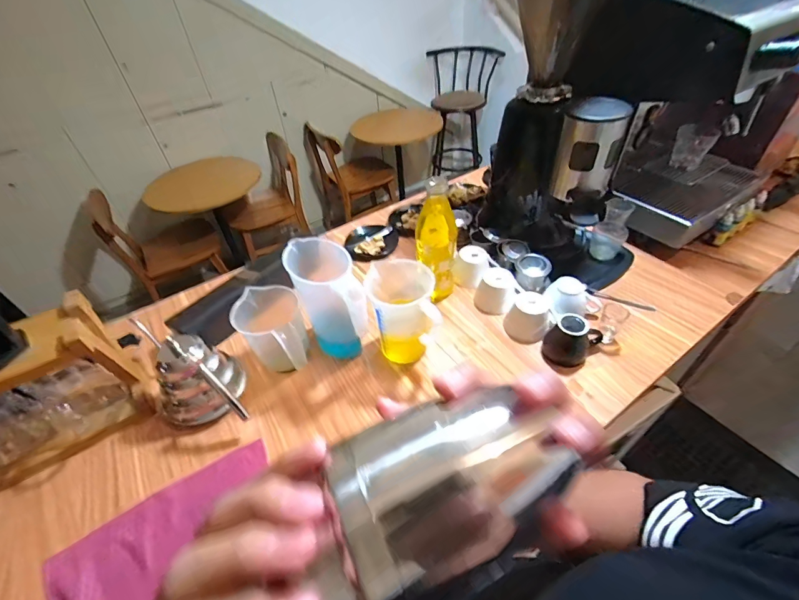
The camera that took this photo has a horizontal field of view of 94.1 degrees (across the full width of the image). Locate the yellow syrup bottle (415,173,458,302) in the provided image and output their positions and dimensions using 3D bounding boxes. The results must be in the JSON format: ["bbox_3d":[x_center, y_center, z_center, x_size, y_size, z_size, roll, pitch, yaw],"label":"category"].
[{"bbox_3d":[0.075,-0.115,0.767,0.076,0.257,0.070,15,47,20],"label":"yellow syrup bottle"}]

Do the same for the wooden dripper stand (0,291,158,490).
[{"bbox_3d":[-0.657,0.196,0.559,0.456,0.213,0.120,-29,49,-23],"label":"wooden dripper stand"}]

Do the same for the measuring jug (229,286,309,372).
[{"bbox_3d":[-0.226,0.067,0.690,0.111,0.144,0.169,-25,47,-19],"label":"measuring jug"}]

